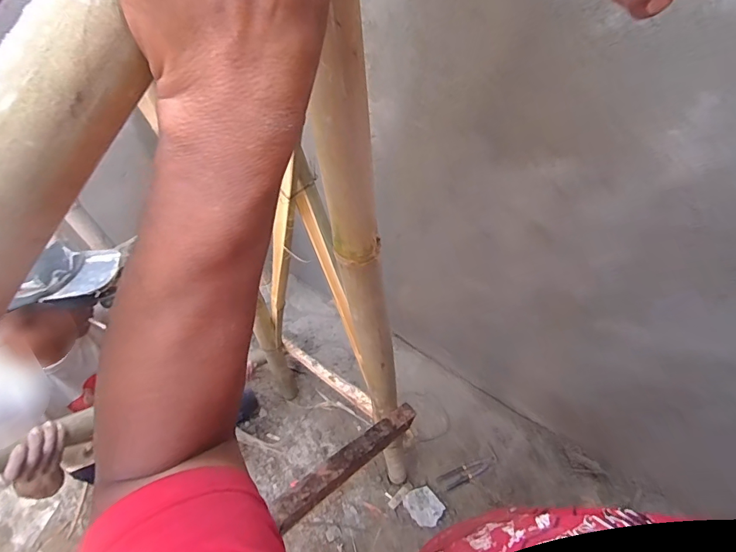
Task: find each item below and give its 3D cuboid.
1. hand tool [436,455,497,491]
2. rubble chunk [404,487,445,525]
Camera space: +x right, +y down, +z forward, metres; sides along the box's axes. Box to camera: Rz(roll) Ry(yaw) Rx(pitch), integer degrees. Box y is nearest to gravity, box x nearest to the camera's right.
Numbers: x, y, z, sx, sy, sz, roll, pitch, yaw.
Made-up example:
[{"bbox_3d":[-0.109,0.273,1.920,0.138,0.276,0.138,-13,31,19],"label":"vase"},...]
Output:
[{"bbox_3d":[0.352,0.687,1.517,0.226,0.016,0.056,-19,51,-16],"label":"hand tool"},{"bbox_3d":[0.189,0.765,1.443,0.123,0.020,0.103,33,57,26],"label":"rubble chunk"}]

